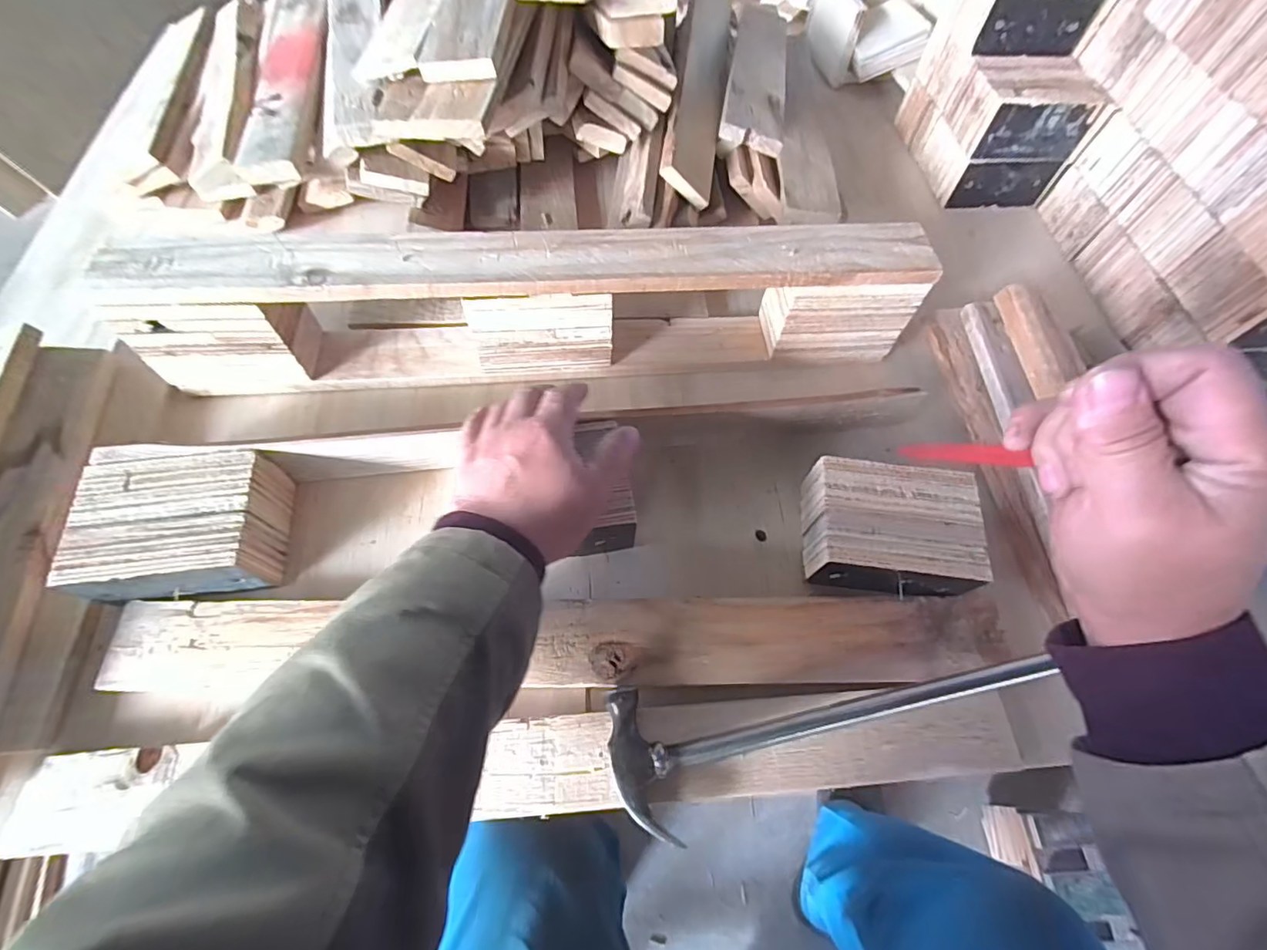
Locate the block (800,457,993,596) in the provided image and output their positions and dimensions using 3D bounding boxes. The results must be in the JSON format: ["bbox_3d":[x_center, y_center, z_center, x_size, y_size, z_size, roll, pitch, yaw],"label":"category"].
[{"bbox_3d":[0.202,0.043,0.434,0.122,0.049,0.092,9,63,1],"label":"block"}]

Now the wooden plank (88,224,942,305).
[{"bbox_3d":[-0.075,-0.174,0.443,0.648,0.022,0.070,-3,63,-5],"label":"wooden plank"}]

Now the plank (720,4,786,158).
[{"bbox_3d":[0.145,-0.476,0.634,0.063,0.014,0.381,14,56,-3],"label":"plank"}]

